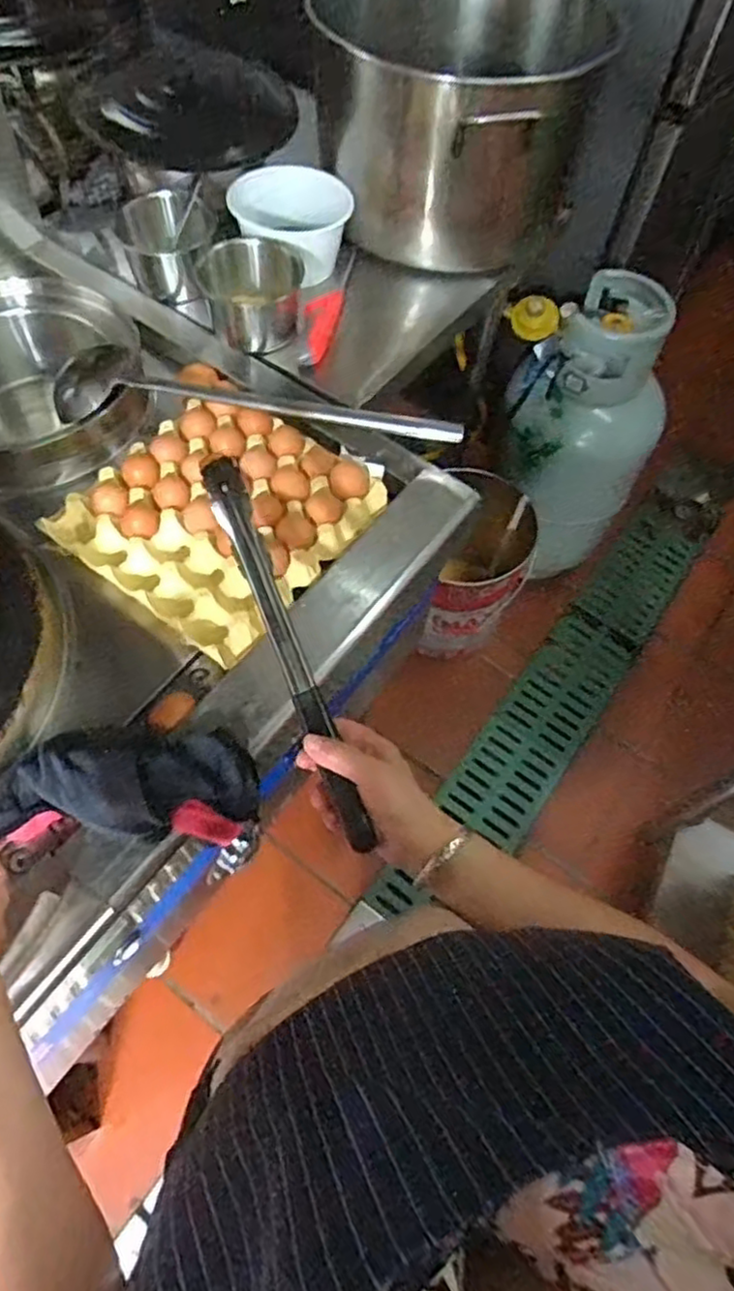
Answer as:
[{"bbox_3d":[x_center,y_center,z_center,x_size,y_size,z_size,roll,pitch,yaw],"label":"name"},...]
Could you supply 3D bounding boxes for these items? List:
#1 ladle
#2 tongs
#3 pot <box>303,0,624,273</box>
[{"bbox_3d":[-0.131,-0.292,0.829,0.488,0.056,0.093,7,62,0],"label":"ladle"},{"bbox_3d":[-0.067,-0.007,0.557,0.028,0.029,0.346,-19,72,-13],"label":"tongs"},{"bbox_3d":[0.104,-0.724,0.960,0.317,0.250,0.341,-37,70,-21],"label":"pot"}]

